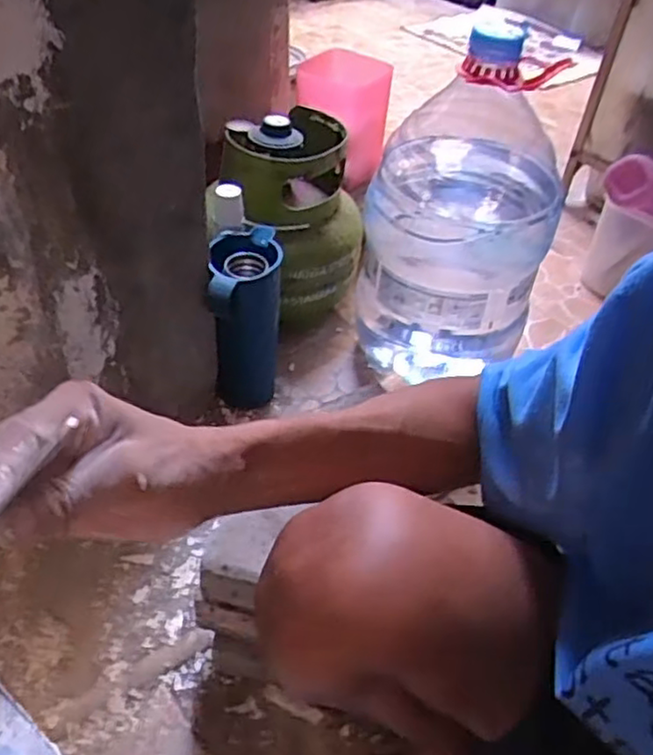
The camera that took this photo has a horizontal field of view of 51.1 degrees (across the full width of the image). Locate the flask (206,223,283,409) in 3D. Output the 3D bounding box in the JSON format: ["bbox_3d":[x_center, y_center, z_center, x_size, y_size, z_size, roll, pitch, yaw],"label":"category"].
[{"bbox_3d":[-0.104,-0.067,0.899,0.086,0.230,0.111,-1,44,-5],"label":"flask"}]

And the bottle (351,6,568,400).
[{"bbox_3d":[0.166,-0.181,0.879,0.208,0.452,0.172,-4,44,-8],"label":"bottle"}]

